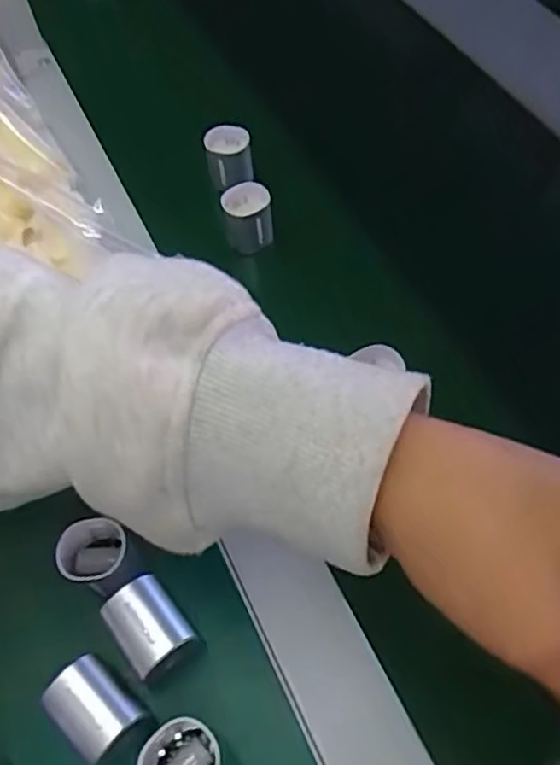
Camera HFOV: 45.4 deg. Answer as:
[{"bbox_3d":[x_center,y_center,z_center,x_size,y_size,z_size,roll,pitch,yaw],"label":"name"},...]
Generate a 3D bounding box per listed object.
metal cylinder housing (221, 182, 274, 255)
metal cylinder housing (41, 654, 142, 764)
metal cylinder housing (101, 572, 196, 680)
[{"bbox_3d":[-0.020,-0.106,0.437,0.030,0.034,0.033,-1,61,1],"label":"metal cylinder housing"},{"bbox_3d":[-0.078,0.139,0.285,0.035,0.032,0.026,40,69,20],"label":"metal cylinder housing"},{"bbox_3d":[-0.058,0.109,0.300,0.028,0.028,0.035,-36,66,-17],"label":"metal cylinder housing"}]

